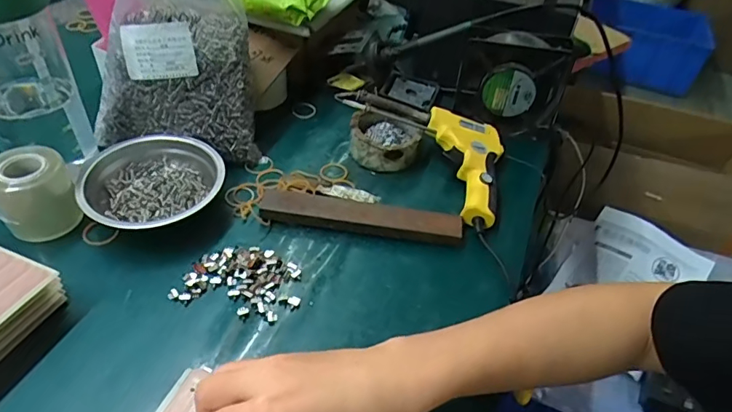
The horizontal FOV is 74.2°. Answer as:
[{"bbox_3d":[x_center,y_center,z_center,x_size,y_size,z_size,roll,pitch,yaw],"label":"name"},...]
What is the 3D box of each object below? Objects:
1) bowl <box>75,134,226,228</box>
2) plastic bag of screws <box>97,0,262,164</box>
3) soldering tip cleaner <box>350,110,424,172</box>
[{"bbox_3d":[-0.204,-0.016,0.469,0.118,0.041,0.122,3,43,-3],"label":"bowl"},{"bbox_3d":[-0.203,-0.169,0.494,0.164,0.222,0.137,-1,43,-7],"label":"plastic bag of screws"},{"bbox_3d":[0.020,-0.075,0.555,0.081,0.040,0.069,12,43,8],"label":"soldering tip cleaner"}]

